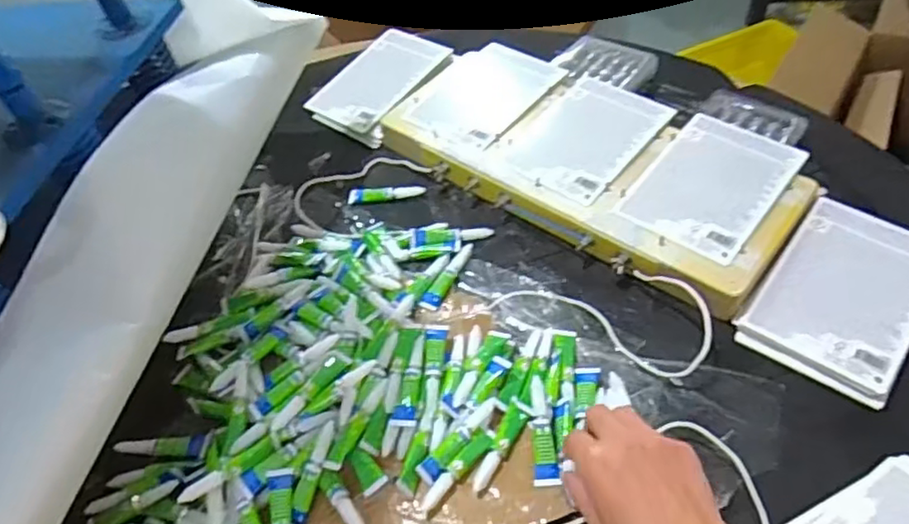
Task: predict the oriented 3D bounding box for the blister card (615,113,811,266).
[{"bbox_3d":[0.248,-0.078,0.618,0.114,0.010,0.170,31,60,30],"label":"blister card"}]

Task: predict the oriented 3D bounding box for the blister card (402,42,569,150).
[{"bbox_3d":[0.033,-0.198,0.746,0.134,0.006,0.164,27,59,29],"label":"blister card"}]

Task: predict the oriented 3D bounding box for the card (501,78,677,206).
[{"bbox_3d":[0.140,-0.134,0.679,0.116,0.009,0.169,30,60,30],"label":"card"}]

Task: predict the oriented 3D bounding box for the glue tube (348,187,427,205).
[{"bbox_3d":[-0.074,-0.075,0.702,0.083,0.007,0.020,-3,49,6],"label":"glue tube"}]

